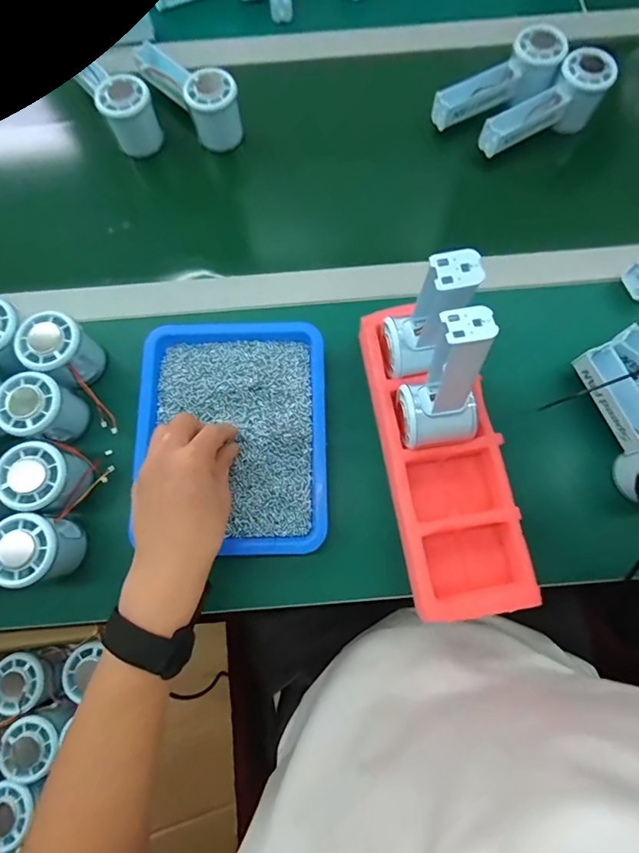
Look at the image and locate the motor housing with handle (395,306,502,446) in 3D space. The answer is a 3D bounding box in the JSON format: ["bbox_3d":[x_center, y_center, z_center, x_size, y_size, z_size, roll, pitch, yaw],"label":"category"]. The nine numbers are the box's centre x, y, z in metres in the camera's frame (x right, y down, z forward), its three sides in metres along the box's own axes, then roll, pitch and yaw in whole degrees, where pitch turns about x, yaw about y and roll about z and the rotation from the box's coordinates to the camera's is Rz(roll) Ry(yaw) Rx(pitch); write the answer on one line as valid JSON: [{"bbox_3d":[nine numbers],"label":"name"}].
[{"bbox_3d":[0.100,-0.032,0.327,0.062,0.124,0.066,-8,75,-1],"label":"motor housing with handle"}]

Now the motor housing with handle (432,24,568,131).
[{"bbox_3d":[0.201,-0.402,0.502,0.145,0.059,0.054,-20,75,-4],"label":"motor housing with handle"}]

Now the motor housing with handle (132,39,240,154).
[{"bbox_3d":[-0.156,-0.398,0.505,0.055,0.055,0.151,-43,78,-10],"label":"motor housing with handle"}]

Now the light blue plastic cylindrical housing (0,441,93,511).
[{"bbox_3d":[-0.243,0.045,0.383,0.054,0.055,0.056,0,75,1],"label":"light blue plastic cylindrical housing"}]

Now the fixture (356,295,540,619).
[{"bbox_3d":[0.108,0.024,0.401,0.105,0.063,0.276,-10,75,-2],"label":"fixture"}]

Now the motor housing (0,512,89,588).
[{"bbox_3d":[-0.241,0.104,0.368,0.058,0.055,0.054,0,75,1],"label":"motor housing"}]

